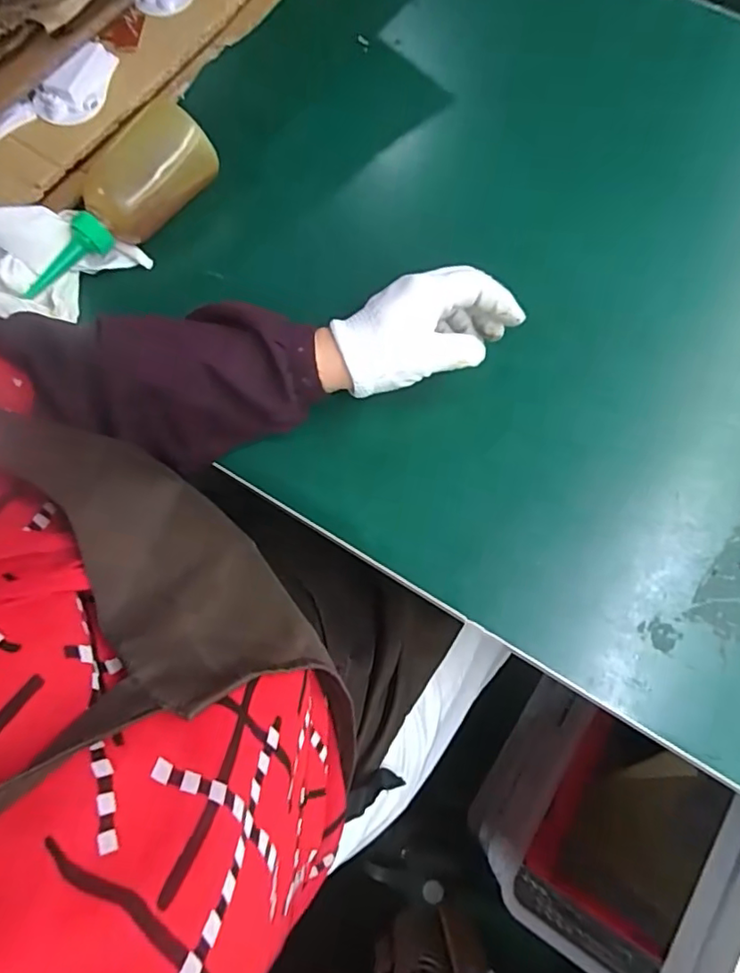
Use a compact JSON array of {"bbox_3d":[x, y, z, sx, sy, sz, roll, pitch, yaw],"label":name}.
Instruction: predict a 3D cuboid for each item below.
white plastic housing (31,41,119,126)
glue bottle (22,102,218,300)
[{"bbox_3d":[-0.234,-0.324,0.460,0.037,0.024,0.077,41,80,11],"label":"white plastic housing"},{"bbox_3d":[-0.201,-0.217,0.442,0.178,0.059,0.058,-43,78,-9],"label":"glue bottle"}]

